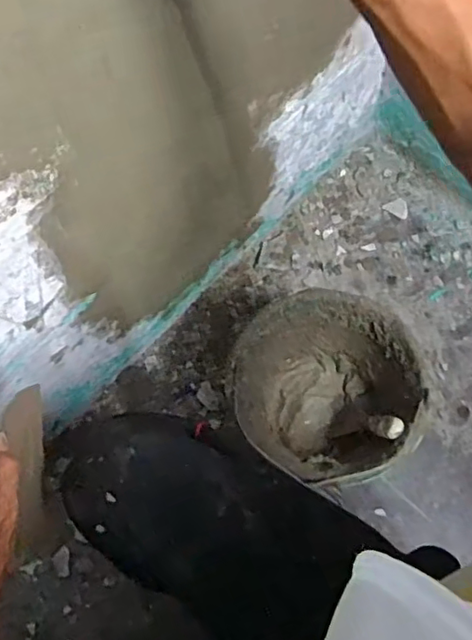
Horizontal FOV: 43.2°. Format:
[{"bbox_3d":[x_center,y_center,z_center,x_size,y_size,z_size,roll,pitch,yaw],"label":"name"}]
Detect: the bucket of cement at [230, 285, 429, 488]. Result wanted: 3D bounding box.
[{"bbox_3d":[0.129,0.116,0.891,0.247,0.185,0.262,-1,66,2],"label":"bucket of cement"}]

